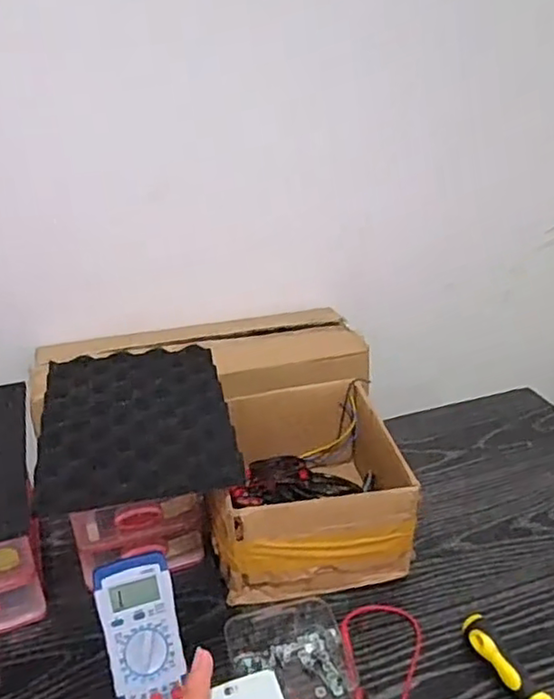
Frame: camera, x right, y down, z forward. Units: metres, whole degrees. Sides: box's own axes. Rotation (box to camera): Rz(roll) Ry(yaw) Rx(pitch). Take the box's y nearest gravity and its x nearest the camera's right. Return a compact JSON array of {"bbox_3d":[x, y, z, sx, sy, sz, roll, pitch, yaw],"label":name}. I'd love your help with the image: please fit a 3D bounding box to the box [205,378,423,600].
[{"bbox_3d":[0.033,0.151,0.734,0.198,0.128,0.238,-3,31,-5],"label":"box"}]

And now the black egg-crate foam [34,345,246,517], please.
[{"bbox_3d":[-0.152,0.071,0.681,0.191,0.020,0.246,-8,31,-12],"label":"black egg-crate foam"}]

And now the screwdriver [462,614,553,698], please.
[{"bbox_3d":[0.236,0.323,0.546,0.032,0.031,0.211,-12,33,-19],"label":"screwdriver"}]

